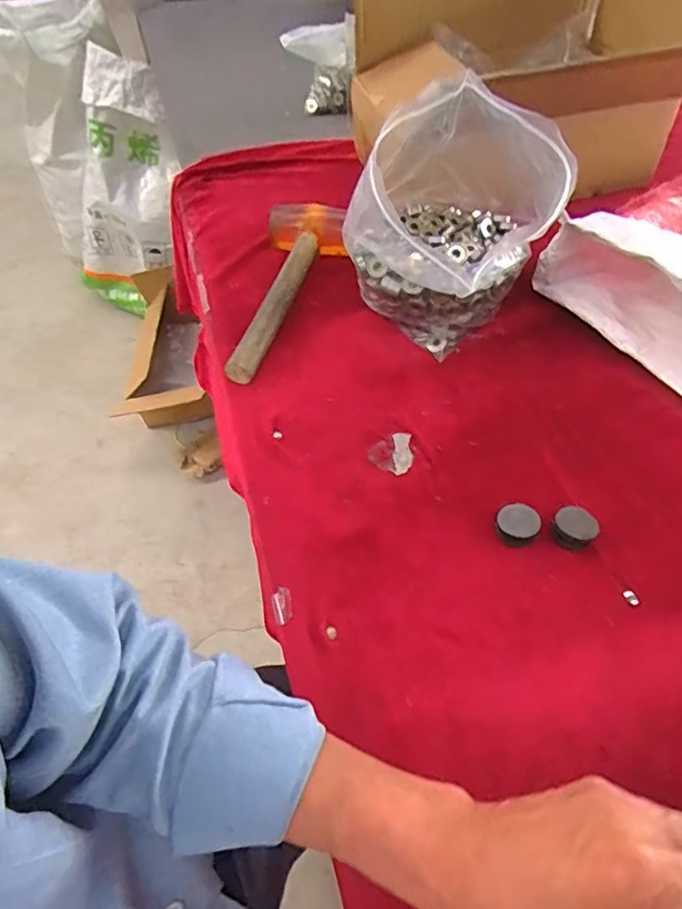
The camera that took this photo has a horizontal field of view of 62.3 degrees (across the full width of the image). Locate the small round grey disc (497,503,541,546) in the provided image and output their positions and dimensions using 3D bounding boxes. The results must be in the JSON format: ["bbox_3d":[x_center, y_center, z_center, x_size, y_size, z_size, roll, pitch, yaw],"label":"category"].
[{"bbox_3d":[0.141,0.057,0.451,0.032,0.019,0.029,10,53,12],"label":"small round grey disc"}]

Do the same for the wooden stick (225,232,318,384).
[{"bbox_3d":[-0.070,-0.163,0.612,0.020,0.030,0.219,13,54,13],"label":"wooden stick"}]

